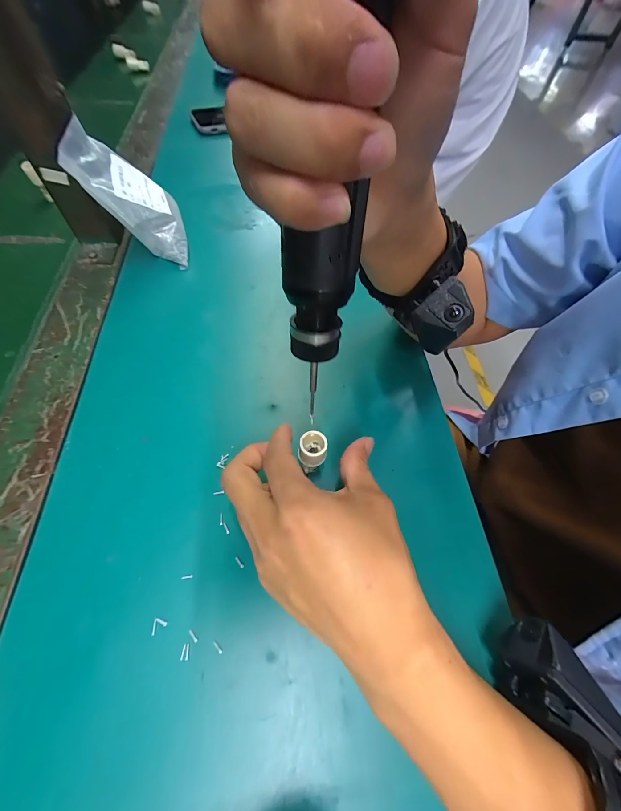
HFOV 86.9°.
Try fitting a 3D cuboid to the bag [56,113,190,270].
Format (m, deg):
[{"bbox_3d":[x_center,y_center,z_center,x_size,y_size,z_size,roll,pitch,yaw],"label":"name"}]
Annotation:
[{"bbox_3d":[-0.185,-0.216,0.338,0.122,0.046,0.107,16,49,-46],"label":"bag"}]

